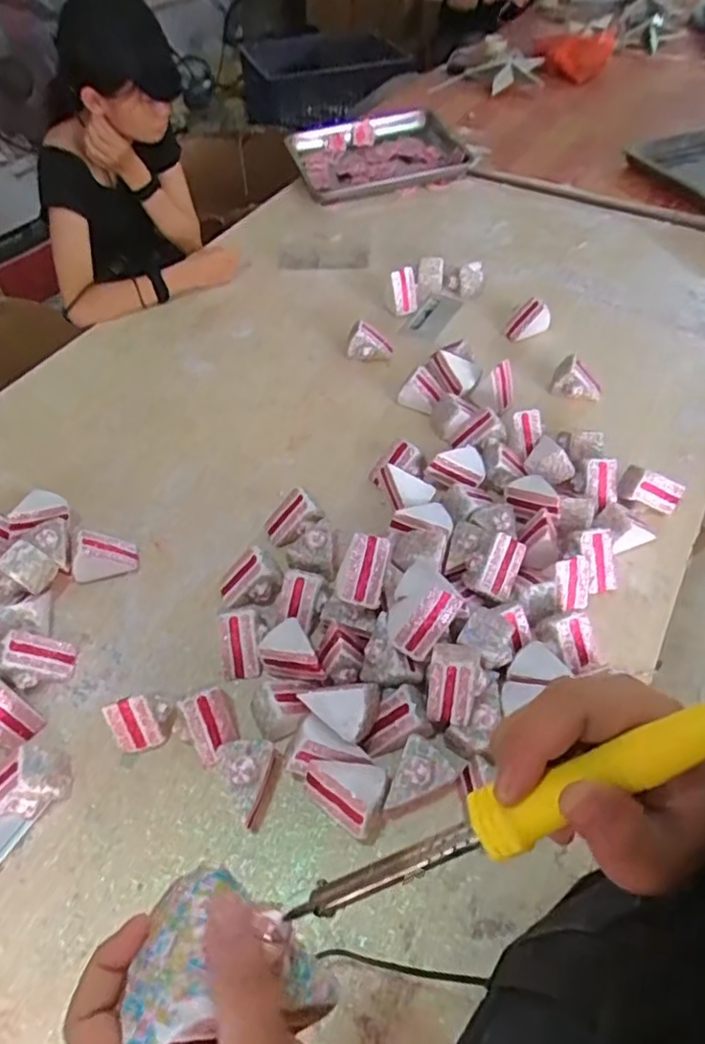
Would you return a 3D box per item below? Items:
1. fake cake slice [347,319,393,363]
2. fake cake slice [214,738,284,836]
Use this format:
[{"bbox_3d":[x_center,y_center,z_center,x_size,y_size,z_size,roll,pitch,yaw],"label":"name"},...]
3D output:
[{"bbox_3d":[0.034,-0.356,1.242,0.091,0.063,0.048,0,51,0],"label":"fake cake slice"},{"bbox_3d":[-0.127,0.294,0.730,0.072,0.059,0.087,15,52,12],"label":"fake cake slice"}]

